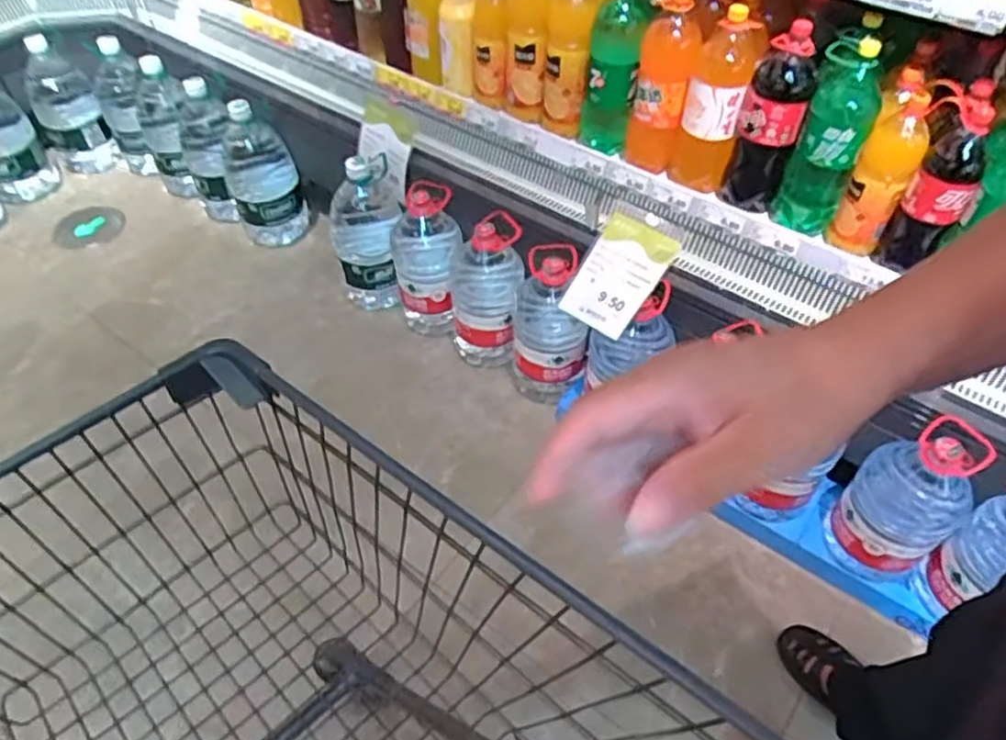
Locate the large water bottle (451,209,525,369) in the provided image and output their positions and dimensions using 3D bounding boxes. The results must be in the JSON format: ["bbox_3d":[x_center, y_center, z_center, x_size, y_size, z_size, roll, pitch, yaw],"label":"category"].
[{"bbox_3d":[-0.034,-0.173,1.529,0.151,0.353,0.173,0,48,-1],"label":"large water bottle"}]

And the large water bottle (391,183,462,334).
[{"bbox_3d":[-0.170,-0.244,1.593,0.154,0.364,0.158,-4,49,-5],"label":"large water bottle"}]

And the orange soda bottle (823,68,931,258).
[{"bbox_3d":[0.605,-0.310,1.142,0.090,0.277,0.097,27,53,21],"label":"orange soda bottle"}]

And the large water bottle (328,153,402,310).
[{"bbox_3d":[-0.317,-0.305,1.653,0.165,0.356,0.149,-8,49,-8],"label":"large water bottle"}]

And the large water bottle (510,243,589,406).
[{"bbox_3d":[0.094,-0.085,1.449,0.151,0.339,0.144,4,48,2],"label":"large water bottle"}]

